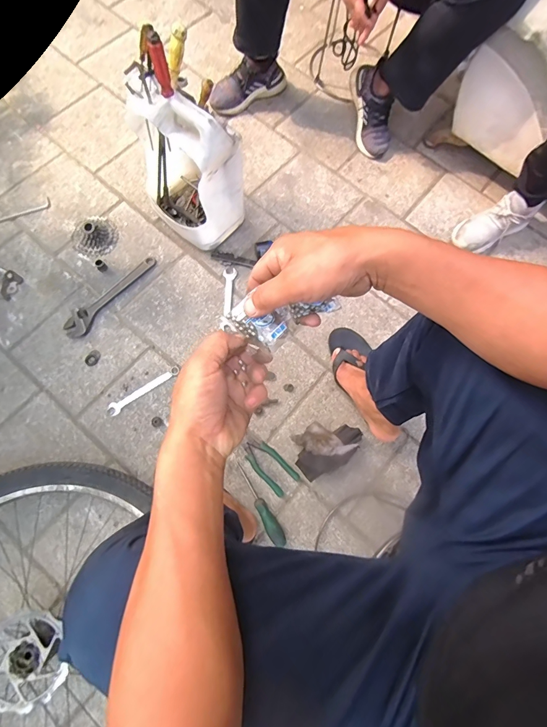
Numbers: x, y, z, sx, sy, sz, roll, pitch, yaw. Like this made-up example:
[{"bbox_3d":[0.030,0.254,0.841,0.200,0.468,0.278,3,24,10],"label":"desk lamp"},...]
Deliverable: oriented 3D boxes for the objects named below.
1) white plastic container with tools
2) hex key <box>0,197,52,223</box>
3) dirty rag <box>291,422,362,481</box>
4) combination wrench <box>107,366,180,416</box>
[{"bbox_3d":[-0.193,-0.443,0.756,0.235,0.370,0.154,42,77,13],"label":"white plastic container with tools"},{"bbox_3d":[-0.676,-0.404,0.945,0.158,0.007,0.034,-28,74,-9],"label":"hex key"},{"bbox_3d":[0.116,0.180,0.767,0.160,0.064,0.109,-31,74,-9],"label":"dirty rag"},{"bbox_3d":[-0.296,0.060,0.806,0.177,0.005,0.026,-33,75,-10],"label":"combination wrench"}]

